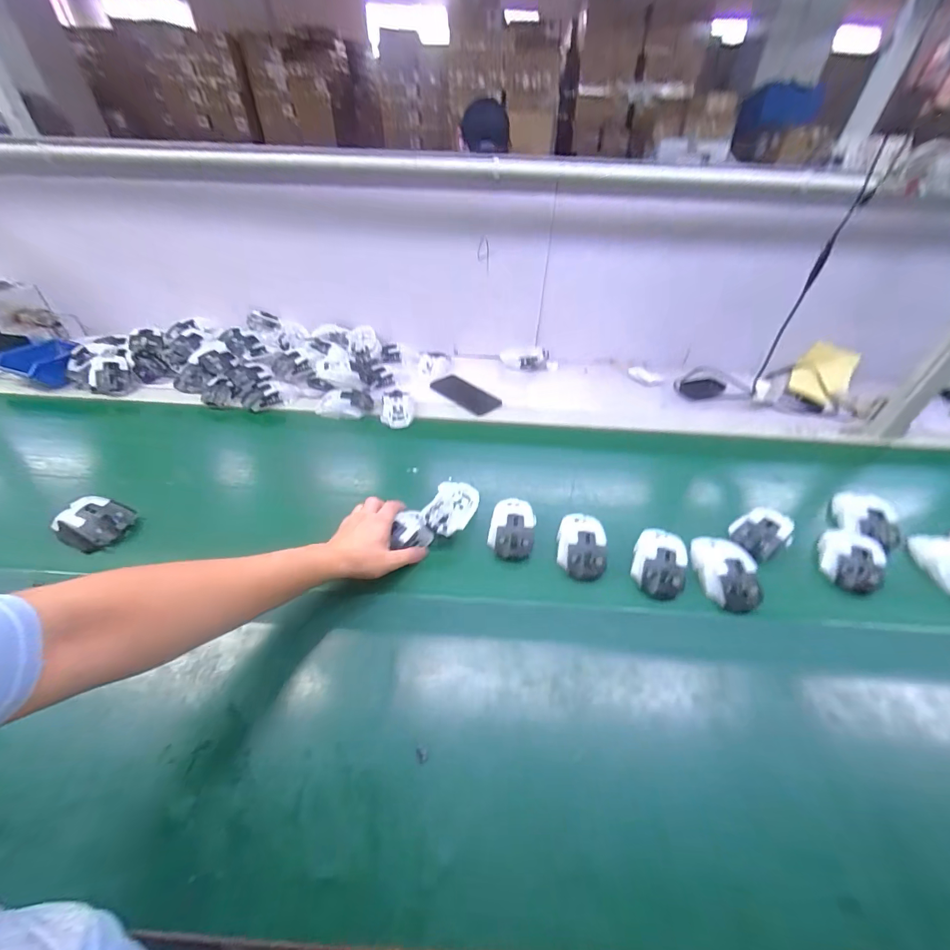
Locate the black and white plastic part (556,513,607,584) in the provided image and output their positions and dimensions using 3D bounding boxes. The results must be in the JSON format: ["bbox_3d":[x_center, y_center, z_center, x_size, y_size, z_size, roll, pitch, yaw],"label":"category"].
[{"bbox_3d":[0.155,0.101,0.586,0.073,0.049,0.109,7,43,1],"label":"black and white plastic part"}]

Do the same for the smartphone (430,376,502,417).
[{"bbox_3d":[-0.021,-0.176,0.871,0.152,0.012,0.076,32,50,30],"label":"smartphone"}]

